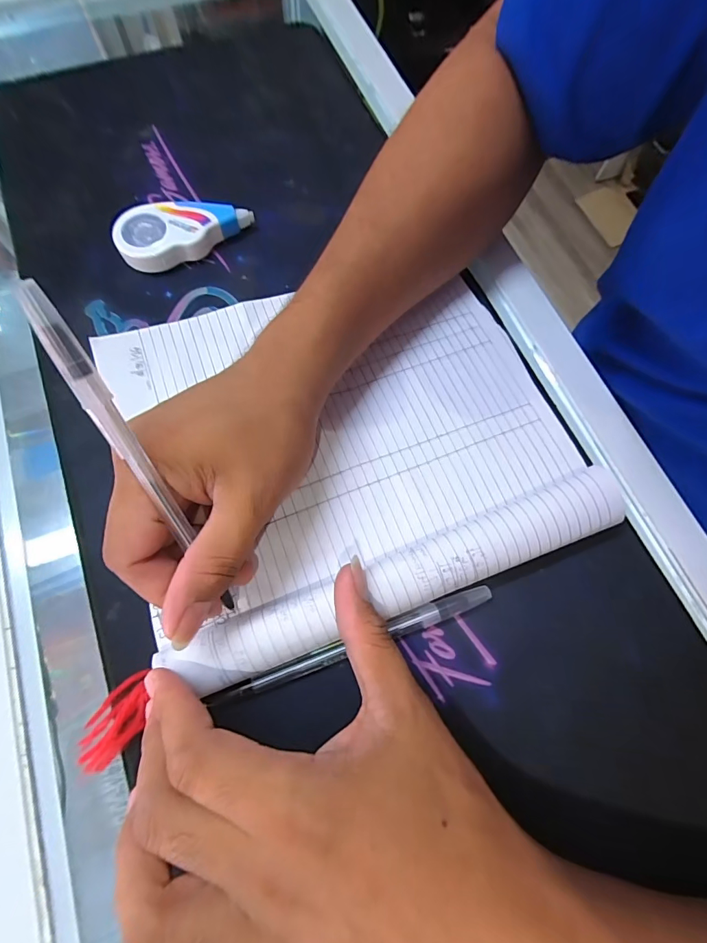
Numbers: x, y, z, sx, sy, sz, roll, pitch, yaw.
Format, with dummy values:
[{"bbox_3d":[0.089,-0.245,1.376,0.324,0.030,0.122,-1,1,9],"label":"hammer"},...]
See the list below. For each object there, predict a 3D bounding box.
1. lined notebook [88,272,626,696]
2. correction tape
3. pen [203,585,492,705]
[{"bbox_3d":[-0.003,-0.027,0.246,0.243,0.020,0.214,-19,73,-9],"label":"lined notebook"},{"bbox_3d":[-0.115,-0.165,0.291,0.089,0.020,0.039,-14,72,-8],"label":"correction tape"},{"bbox_3d":[0.002,0.087,0.215,0.149,0.004,0.010,-18,73,-8],"label":"pen"}]

